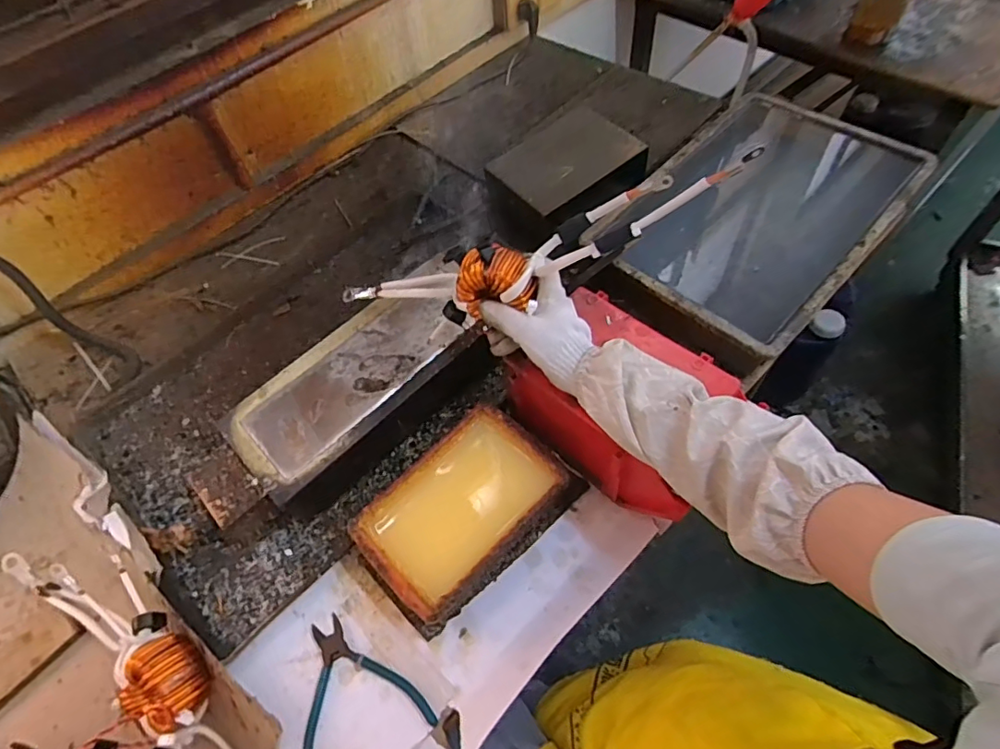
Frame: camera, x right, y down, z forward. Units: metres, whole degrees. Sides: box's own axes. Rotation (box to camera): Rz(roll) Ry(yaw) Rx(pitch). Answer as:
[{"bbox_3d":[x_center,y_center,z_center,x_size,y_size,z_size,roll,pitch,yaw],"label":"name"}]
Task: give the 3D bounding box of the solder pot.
[{"bbox_3d":[-0.151,0.014,0.650,0.322,0.097,0.152,-40,62,-17],"label":"solder pot"}]

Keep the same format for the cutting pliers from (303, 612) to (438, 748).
[{"bbox_3d":[-0.143,0.299,0.516,0.125,0.009,0.134,-25,59,-9],"label":"cutting pliers"}]

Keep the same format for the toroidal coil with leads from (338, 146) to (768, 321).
[{"bbox_3d":[0.015,-0.112,0.532,0.445,0.058,0.068,-14,51,32],"label":"toroidal coil with leads"}]

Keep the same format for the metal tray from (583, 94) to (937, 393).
[{"bbox_3d":[0.370,-0.225,0.788,0.308,0.138,0.482,37,69,25],"label":"metal tray"}]

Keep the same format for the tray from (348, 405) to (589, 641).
[{"bbox_3d":[-0.036,0.142,0.566,0.222,0.070,0.137,-40,62,-18],"label":"tray"}]

